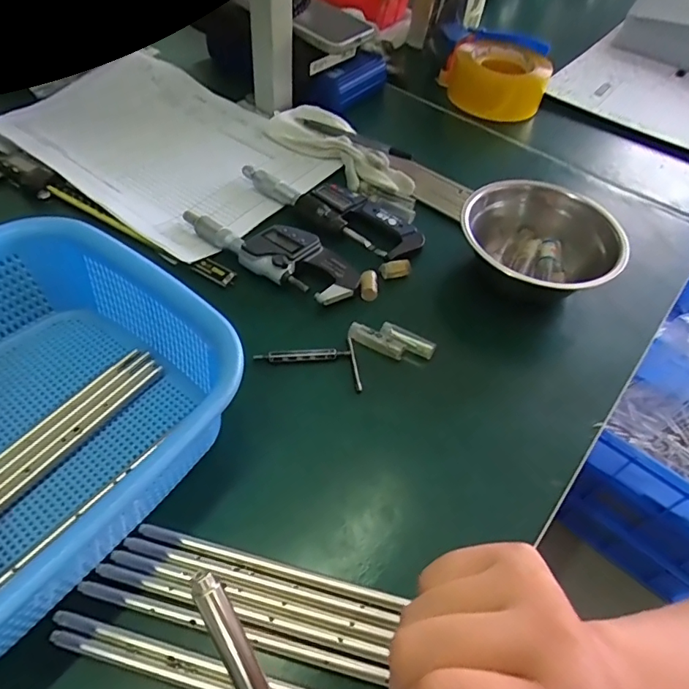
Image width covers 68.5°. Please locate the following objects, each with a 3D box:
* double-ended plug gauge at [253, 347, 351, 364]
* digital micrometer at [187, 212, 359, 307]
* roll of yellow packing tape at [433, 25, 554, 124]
[{"bbox_3d":[-0.030,0.008,0.364,0.066,0.008,0.009,-3,52,-9],"label":"double-ended plug gauge"},{"bbox_3d":[-0.063,-0.082,0.424,0.161,0.020,0.053,26,54,14],"label":"digital micrometer"},{"bbox_3d":[0.179,-0.330,0.621,0.127,0.061,0.103,8,51,0],"label":"roll of yellow packing tape"}]

